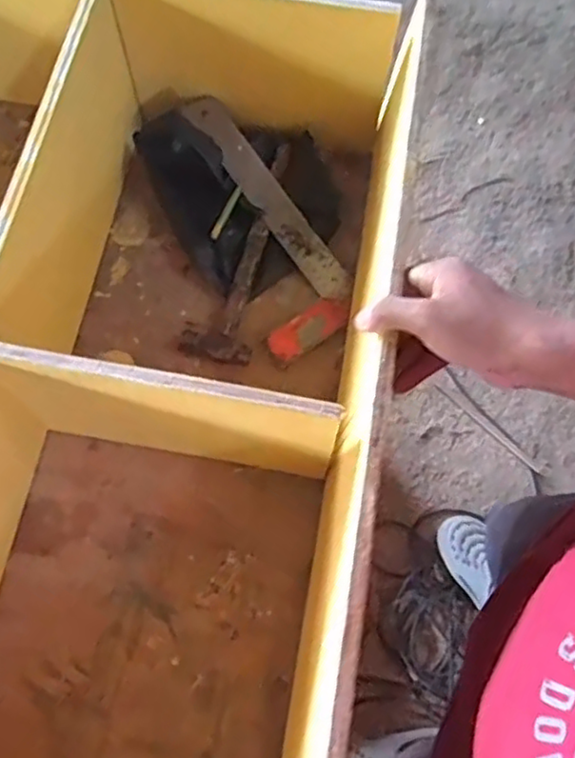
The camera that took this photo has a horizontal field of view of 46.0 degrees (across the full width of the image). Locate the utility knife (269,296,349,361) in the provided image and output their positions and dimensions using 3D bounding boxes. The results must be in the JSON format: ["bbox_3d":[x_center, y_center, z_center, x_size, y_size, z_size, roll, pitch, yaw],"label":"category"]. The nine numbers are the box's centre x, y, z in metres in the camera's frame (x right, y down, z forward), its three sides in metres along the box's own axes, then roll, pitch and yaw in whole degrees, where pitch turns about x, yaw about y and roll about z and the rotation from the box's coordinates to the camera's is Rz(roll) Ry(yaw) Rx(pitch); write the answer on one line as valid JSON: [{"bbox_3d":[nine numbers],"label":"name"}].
[{"bbox_3d":[0.024,-0.055,0.718,0.096,0.007,0.039,-33,71,-11],"label":"utility knife"}]

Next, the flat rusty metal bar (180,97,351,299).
[{"bbox_3d":[-0.020,-0.199,0.744,0.042,0.011,0.263,-35,86,-12],"label":"flat rusty metal bar"}]

